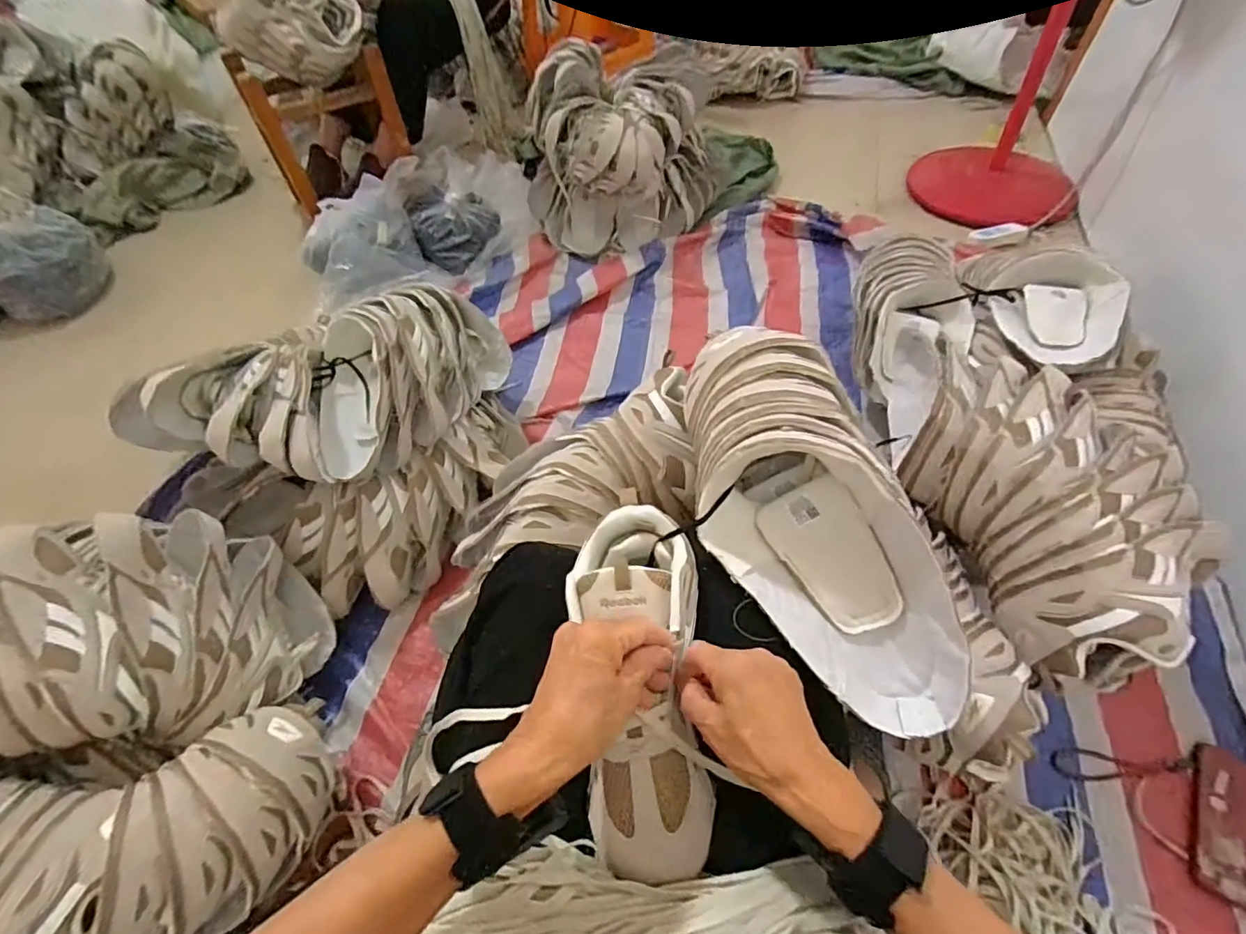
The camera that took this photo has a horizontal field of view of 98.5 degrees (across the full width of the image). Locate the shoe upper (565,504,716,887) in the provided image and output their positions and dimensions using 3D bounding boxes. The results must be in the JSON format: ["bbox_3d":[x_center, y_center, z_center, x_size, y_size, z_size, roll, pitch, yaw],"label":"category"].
[{"bbox_3d":[0.011,0.152,0.405,0.098,0.061,0.254,-2,65,2],"label":"shoe upper"}]

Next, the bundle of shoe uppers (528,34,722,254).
[{"bbox_3d":[0.020,-0.766,1.272,0.451,0.329,0.330,-33,58,-19],"label":"bundle of shoe uppers"}]

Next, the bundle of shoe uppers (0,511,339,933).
[{"bbox_3d":[-0.555,0.290,0.567,0.389,0.243,0.420,-22,56,-12],"label":"bundle of shoe uppers"}]

